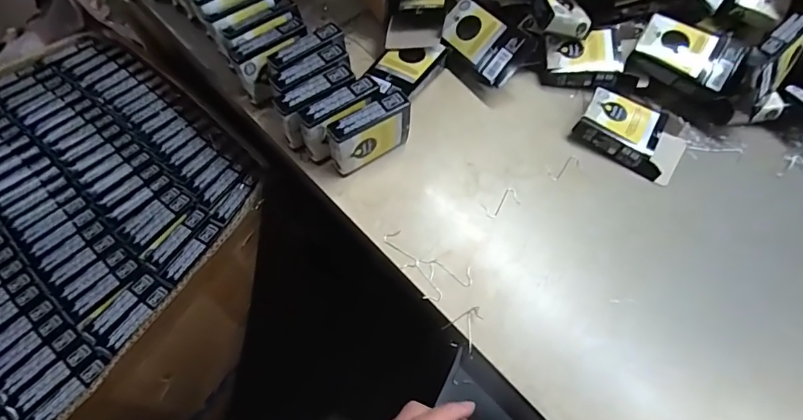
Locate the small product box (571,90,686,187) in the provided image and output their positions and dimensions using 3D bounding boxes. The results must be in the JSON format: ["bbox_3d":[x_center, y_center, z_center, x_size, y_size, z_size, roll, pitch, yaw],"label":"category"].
[{"bbox_3d":[0.218,-0.072,0.443,0.095,0.029,0.059,31,67,13],"label":"small product box"}]

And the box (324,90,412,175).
[{"bbox_3d":[-0.027,-0.063,0.409,0.075,0.061,0.023,-28,68,-15],"label":"box"}]

